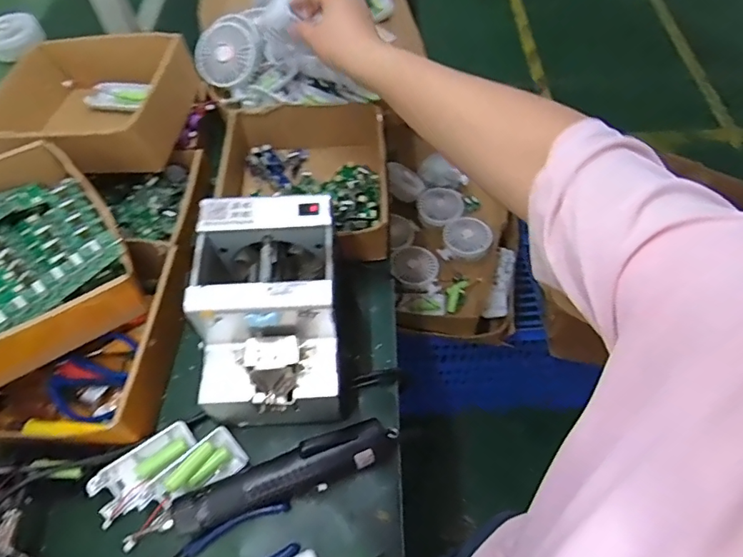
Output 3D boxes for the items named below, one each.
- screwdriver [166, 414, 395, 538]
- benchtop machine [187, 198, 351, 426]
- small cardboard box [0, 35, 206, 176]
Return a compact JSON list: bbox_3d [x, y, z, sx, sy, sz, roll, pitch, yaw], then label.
[{"bbox_3d":[-0.076,0.177,0.459,0.198,0.044,0.045,-19,59,-10],"label":"screwdriver"},{"bbox_3d":[-0.093,0.035,0.484,0.121,0.148,0.171,-3,57,0],"label":"benchtop machine"},{"bbox_3d":[-0.343,-0.211,0.610,0.206,0.083,0.192,4,58,4],"label":"small cardboard box"}]

